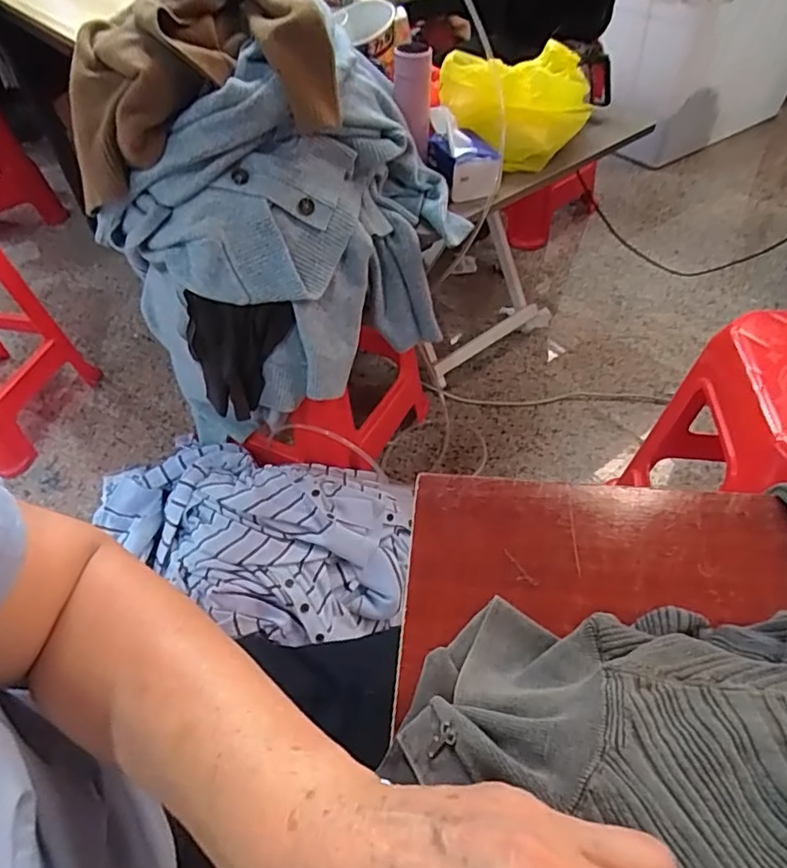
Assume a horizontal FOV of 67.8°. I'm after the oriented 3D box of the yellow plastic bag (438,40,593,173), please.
[{"bbox_3d":[0.224,-0.591,1.052,0.210,0.160,0.217,27,55,25],"label":"yellow plastic bag"}]

